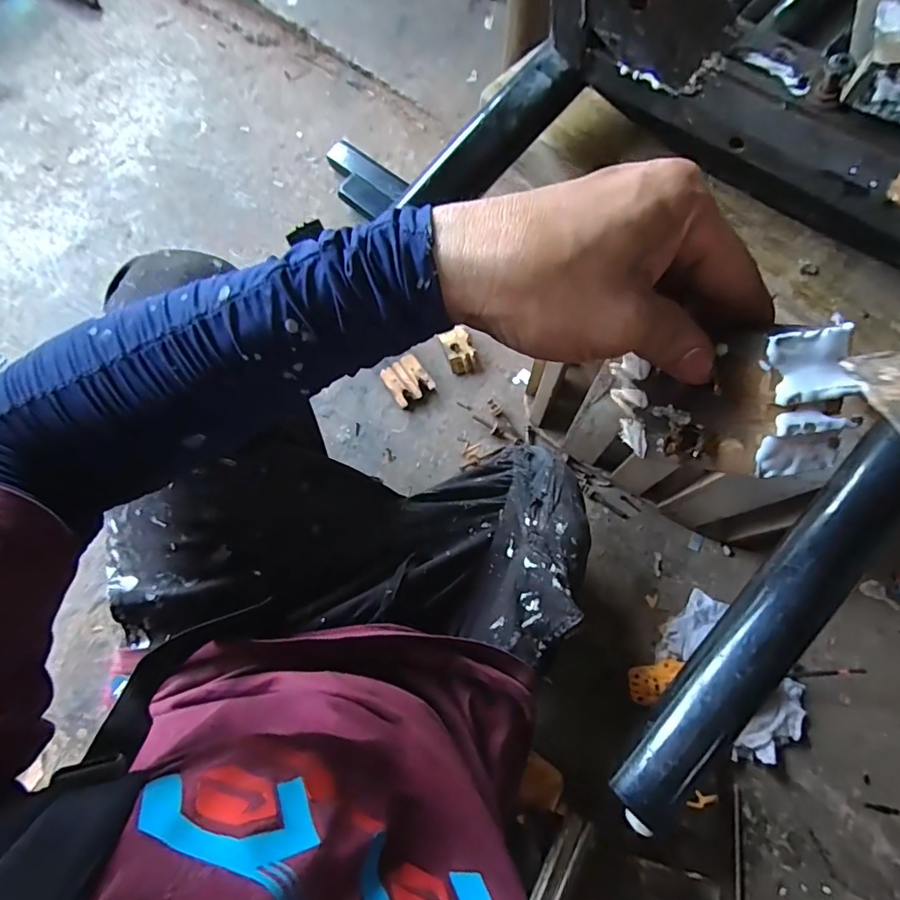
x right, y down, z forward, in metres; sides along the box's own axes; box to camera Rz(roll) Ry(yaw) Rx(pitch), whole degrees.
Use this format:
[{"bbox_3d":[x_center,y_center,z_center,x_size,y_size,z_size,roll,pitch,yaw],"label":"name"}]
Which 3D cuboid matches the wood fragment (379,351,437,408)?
[{"bbox_3d":[-0.071,-0.114,0.872,0.068,0.019,0.073,-35,77,-10],"label":"wood fragment"}]

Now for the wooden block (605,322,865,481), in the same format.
[{"bbox_3d":[0.123,-0.023,0.240,0.096,0.065,0.021,7,27,31],"label":"wooden block"}]

